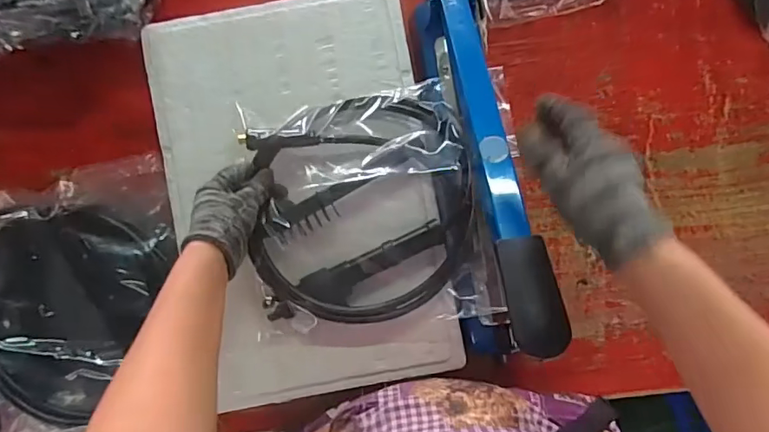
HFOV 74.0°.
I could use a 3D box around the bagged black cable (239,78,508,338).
[{"bbox_3d":[-0.024,-0.006,0.530,0.230,0.037,0.234,-8,89,-1],"label":"bagged black cable"}]

